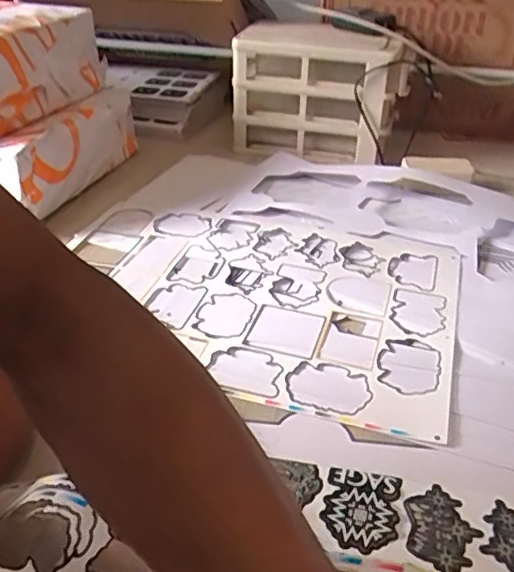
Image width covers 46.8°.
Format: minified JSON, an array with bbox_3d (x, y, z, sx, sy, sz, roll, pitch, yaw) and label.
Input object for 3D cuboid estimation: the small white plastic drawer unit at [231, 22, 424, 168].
[{"bbox_3d":[0.113,-0.327,1.023,0.282,0.187,0.147,16,36,19],"label":"small white plastic drawer unit"}]

